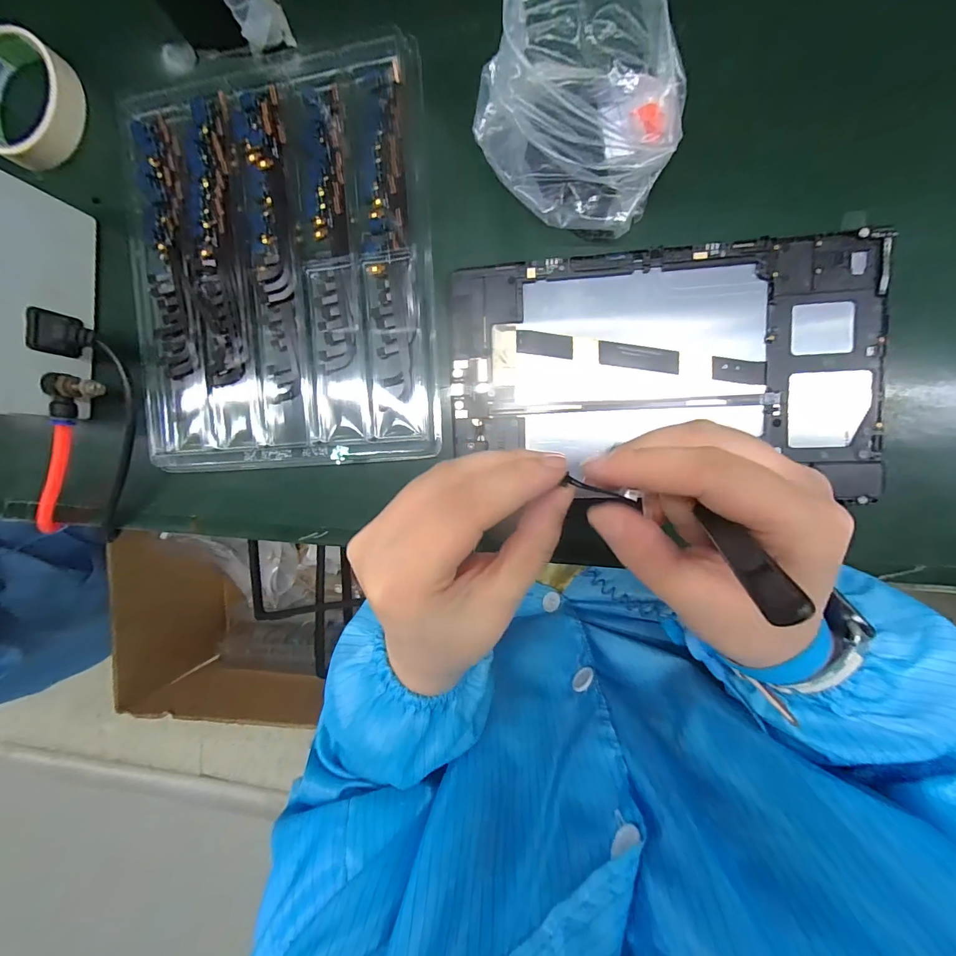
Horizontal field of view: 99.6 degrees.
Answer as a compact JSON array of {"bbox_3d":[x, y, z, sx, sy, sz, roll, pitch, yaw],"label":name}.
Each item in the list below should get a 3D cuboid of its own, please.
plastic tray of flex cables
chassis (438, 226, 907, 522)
[{"bbox_3d":[-0.144,-0.151,0.291,0.221,0.015,0.282,-3,92,8],"label":"plastic tray of flex cables"},{"bbox_3d":[0.104,-0.059,0.240,0.239,0.006,0.144,-1,93,8],"label":"chassis"}]

